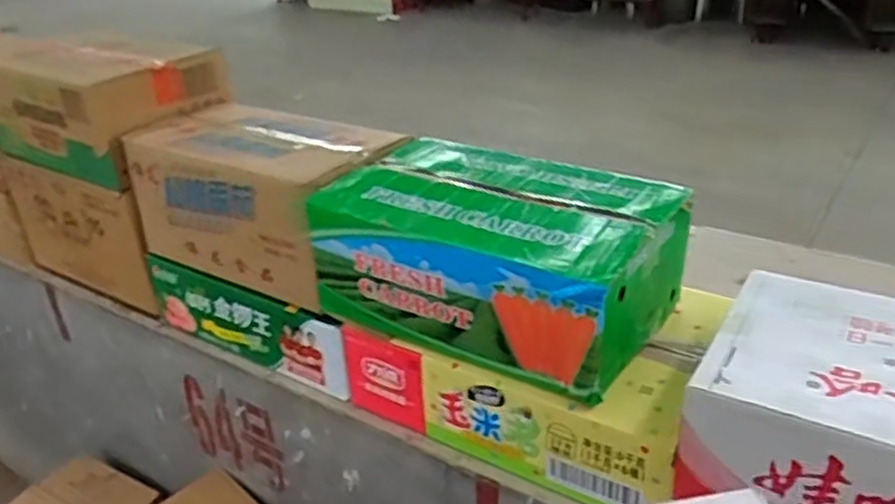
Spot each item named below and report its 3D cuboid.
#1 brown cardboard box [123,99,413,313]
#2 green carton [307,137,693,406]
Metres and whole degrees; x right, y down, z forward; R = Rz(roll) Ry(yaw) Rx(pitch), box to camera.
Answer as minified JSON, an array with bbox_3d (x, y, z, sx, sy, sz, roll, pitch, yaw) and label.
[{"bbox_3d":[-0.277,-0.103,1.143,0.384,0.188,0.243,20,45,27],"label":"brown cardboard box"},{"bbox_3d":[0.057,-0.010,0.942,0.410,0.188,0.250,20,45,26],"label":"green carton"}]

